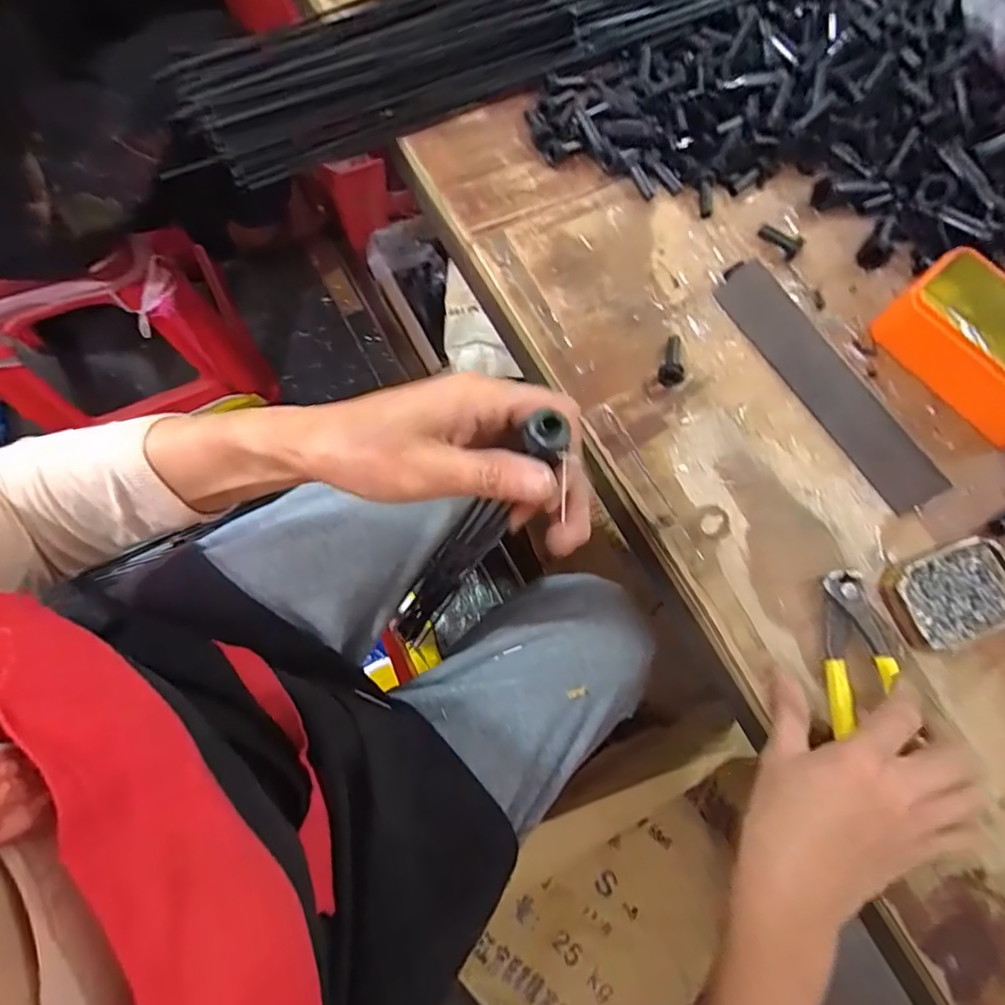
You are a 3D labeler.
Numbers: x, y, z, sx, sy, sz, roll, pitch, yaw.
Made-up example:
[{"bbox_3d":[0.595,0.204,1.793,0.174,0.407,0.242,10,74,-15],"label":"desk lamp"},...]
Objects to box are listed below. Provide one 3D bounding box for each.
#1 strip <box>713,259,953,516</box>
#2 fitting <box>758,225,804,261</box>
[{"bbox_3d":[0.244,-0.088,0.421,0.038,0.007,0.215,-40,80,31],"label":"strip"},{"bbox_3d":[0.227,-0.214,0.458,0.035,0.011,0.015,30,74,3],"label":"fitting"}]

